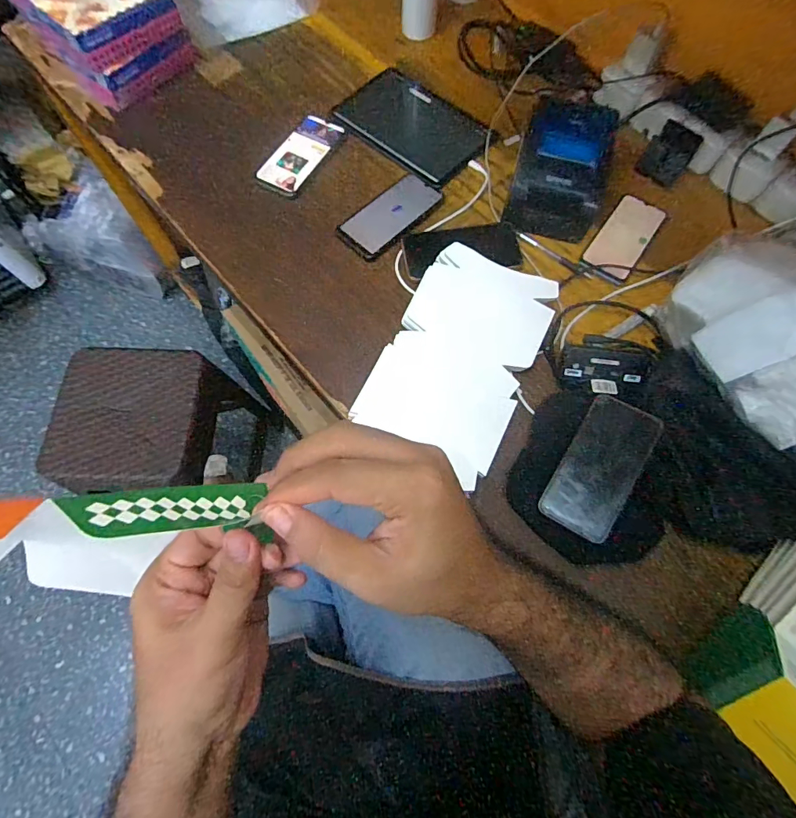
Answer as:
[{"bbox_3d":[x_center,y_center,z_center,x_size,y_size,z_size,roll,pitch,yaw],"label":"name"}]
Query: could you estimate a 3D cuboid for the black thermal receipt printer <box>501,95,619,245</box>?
[{"bbox_3d":[0.235,-0.343,0.641,0.126,0.106,0.146,15,69,4],"label":"black thermal receipt printer"}]

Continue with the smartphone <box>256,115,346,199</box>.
[{"bbox_3d":[-0.155,-0.412,0.715,0.073,0.014,0.167,28,73,-2],"label":"smartphone"}]

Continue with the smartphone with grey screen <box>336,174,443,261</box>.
[{"bbox_3d":[-0.012,-0.299,0.673,0.082,0.013,0.165,43,73,14],"label":"smartphone with grey screen"}]

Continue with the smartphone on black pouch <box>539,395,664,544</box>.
[{"bbox_3d":[0.233,0.067,0.508,0.081,0.007,0.158,27,83,27],"label":"smartphone on black pouch"}]

